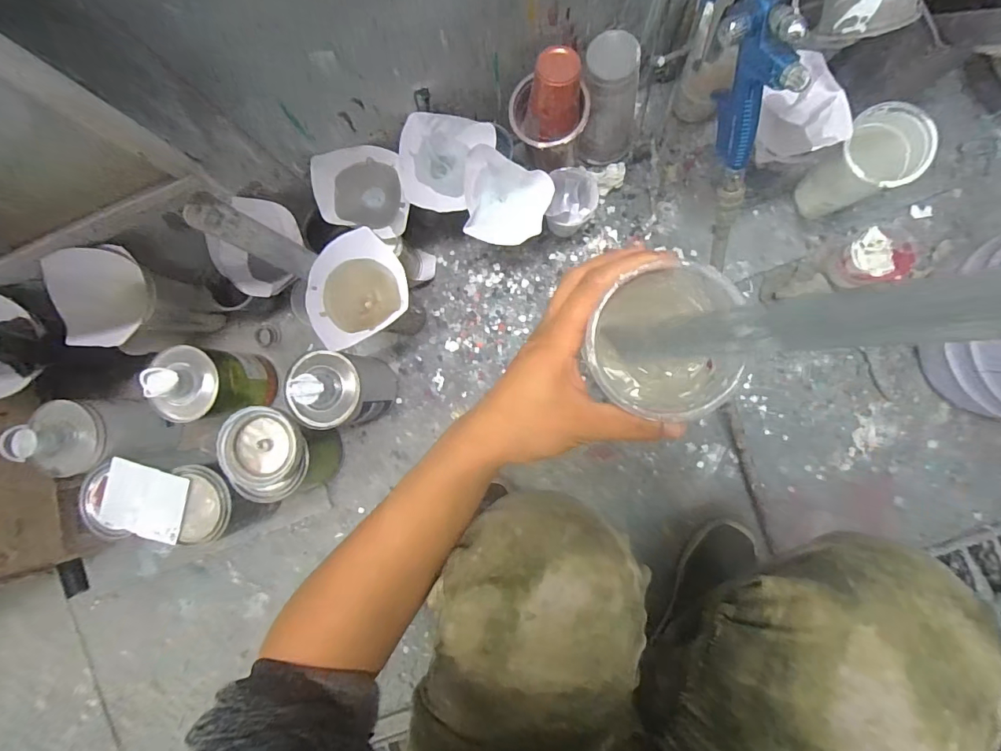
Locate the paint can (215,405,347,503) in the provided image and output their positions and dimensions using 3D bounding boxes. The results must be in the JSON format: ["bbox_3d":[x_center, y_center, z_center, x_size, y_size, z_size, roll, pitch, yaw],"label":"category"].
[{"bbox_3d":[-0.292,0.104,0.632,0.096,0.160,0.119,-4,88,4],"label":"paint can"}]

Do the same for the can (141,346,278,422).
[{"bbox_3d":[-0.399,0.011,0.625,0.090,0.164,0.092,0,89,4],"label":"can"}]

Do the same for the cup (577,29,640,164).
[{"bbox_3d":[0.142,-0.346,0.592,0.076,0.166,0.078,0,89,4],"label":"cup"}]

